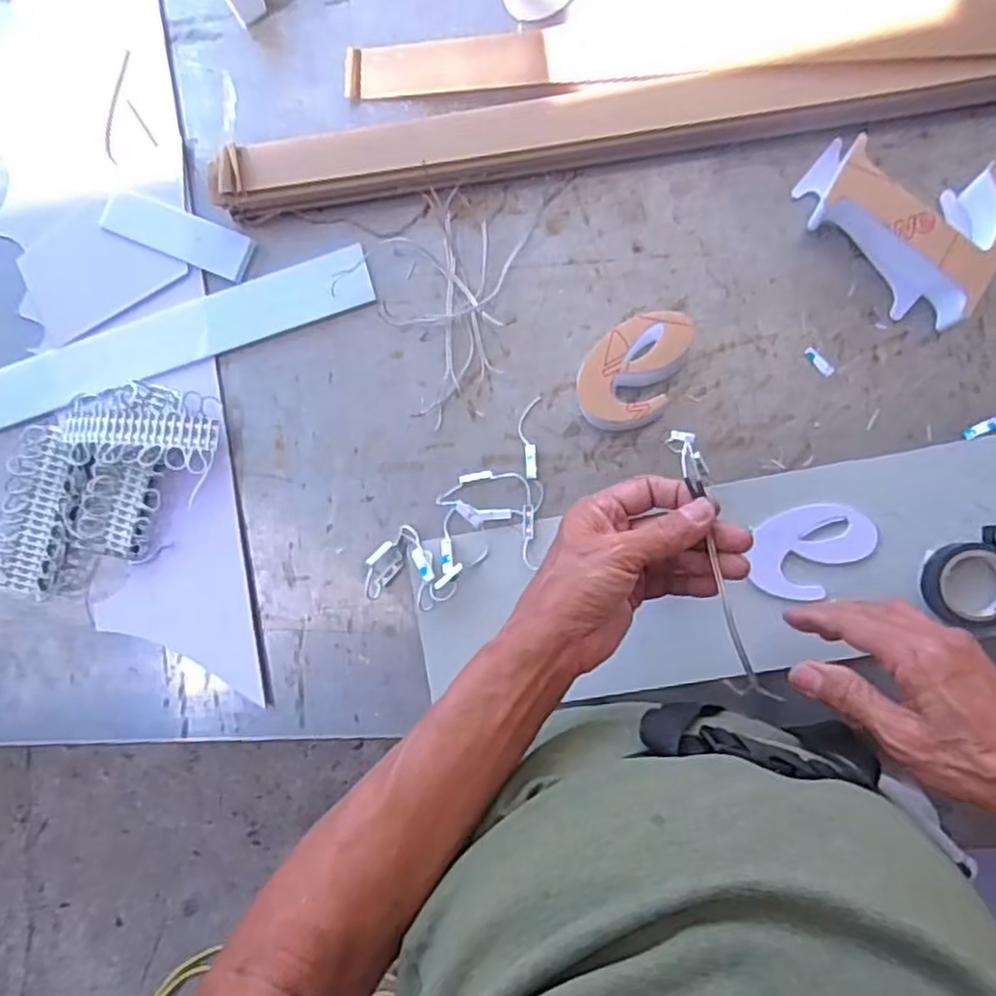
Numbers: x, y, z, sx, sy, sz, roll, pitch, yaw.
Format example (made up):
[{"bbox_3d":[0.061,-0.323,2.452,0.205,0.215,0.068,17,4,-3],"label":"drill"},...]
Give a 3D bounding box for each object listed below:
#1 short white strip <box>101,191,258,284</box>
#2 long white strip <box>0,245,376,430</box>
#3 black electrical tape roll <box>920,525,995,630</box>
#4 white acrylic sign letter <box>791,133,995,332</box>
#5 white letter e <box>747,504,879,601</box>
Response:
[{"bbox_3d":[-0.269,-0.222,0.597,0.133,0.005,0.038,23,90,9],"label":"short white strip"},{"bbox_3d":[-0.314,-0.117,0.598,0.435,0.010,0.055,-18,83,5],"label":"long white strip"},{"bbox_3d":[0.328,0.059,0.495,0.063,0.023,0.059,0,87,8],"label":"black electrical tape roll"},{"bbox_3d":[0.285,-0.198,0.503,0.144,0.047,0.094,36,92,9],"label":"white acrylic sign letter"},{"bbox_3d":[0.226,0.036,0.517,0.087,0.009,0.062,-35,83,5],"label":"white letter e"}]

